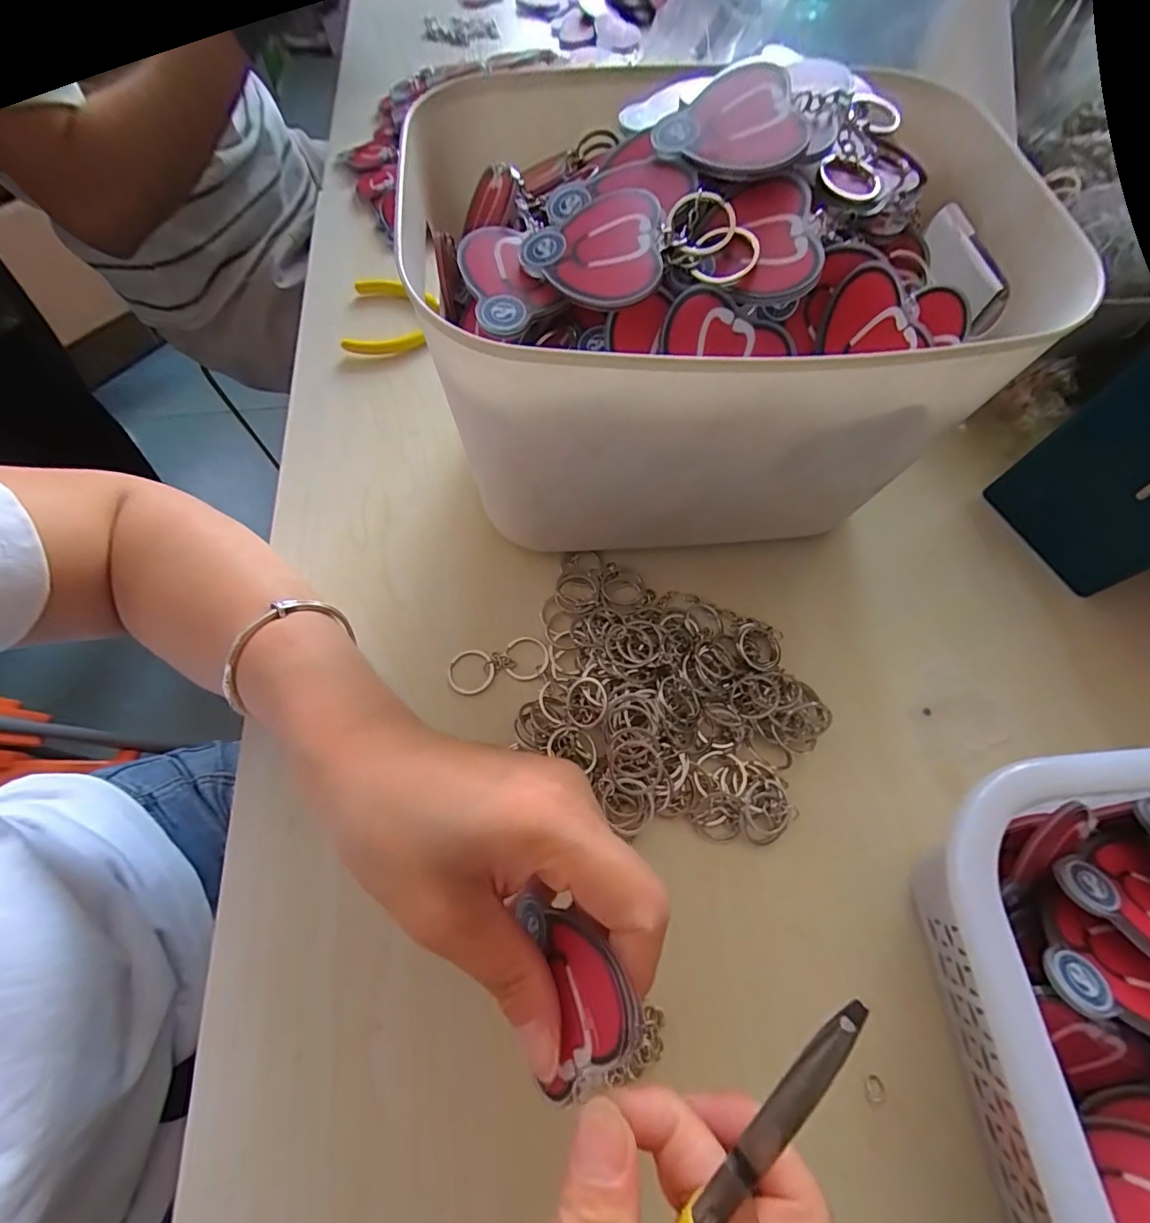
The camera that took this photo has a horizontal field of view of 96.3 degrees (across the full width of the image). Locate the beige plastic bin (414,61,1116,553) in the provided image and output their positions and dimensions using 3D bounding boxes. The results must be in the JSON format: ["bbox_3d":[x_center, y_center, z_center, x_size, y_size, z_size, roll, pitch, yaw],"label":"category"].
[{"bbox_3d":[0.059,-0.137,0.260,0.242,0.160,0.191,-8,66,-4],"label":"beige plastic bin"}]

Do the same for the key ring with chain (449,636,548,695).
[{"bbox_3d":[-0.041,0.029,0.275,0.053,0.004,0.024,-14,66,-7],"label":"key ring with chain"}]

